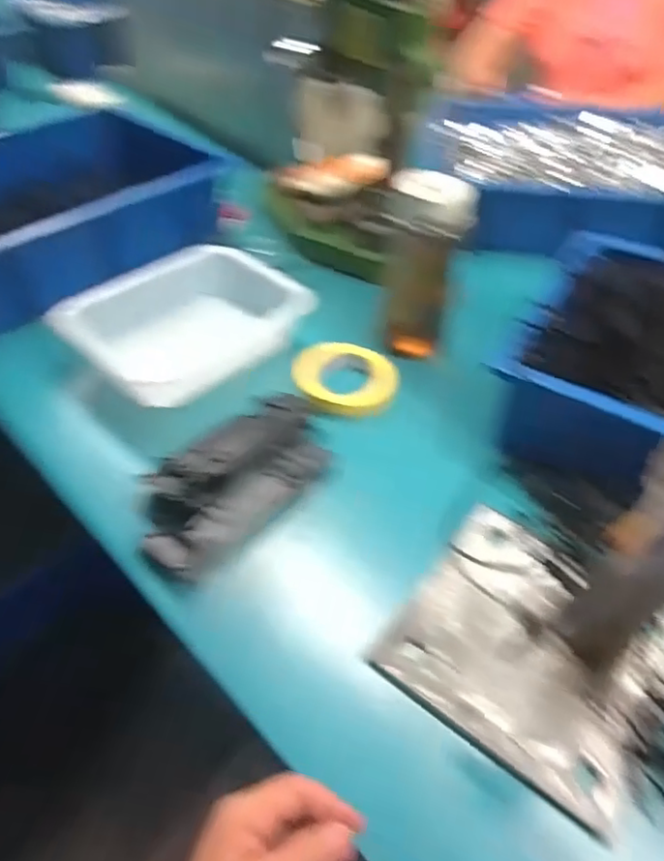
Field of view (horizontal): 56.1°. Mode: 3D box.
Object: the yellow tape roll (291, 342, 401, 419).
[{"bbox_3d":[0.015,-0.061,0.704,0.117,0.015,0.124,1,47,-1],"label":"yellow tape roll"}]

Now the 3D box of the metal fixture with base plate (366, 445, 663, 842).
[{"bbox_3d":[0.162,0.083,0.404,0.194,0.259,0.189,31,54,25],"label":"metal fixture with base plate"}]

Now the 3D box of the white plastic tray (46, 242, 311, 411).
[{"bbox_3d":[-0.161,-0.139,0.720,0.180,0.062,0.245,30,53,24],"label":"white plastic tray"}]

